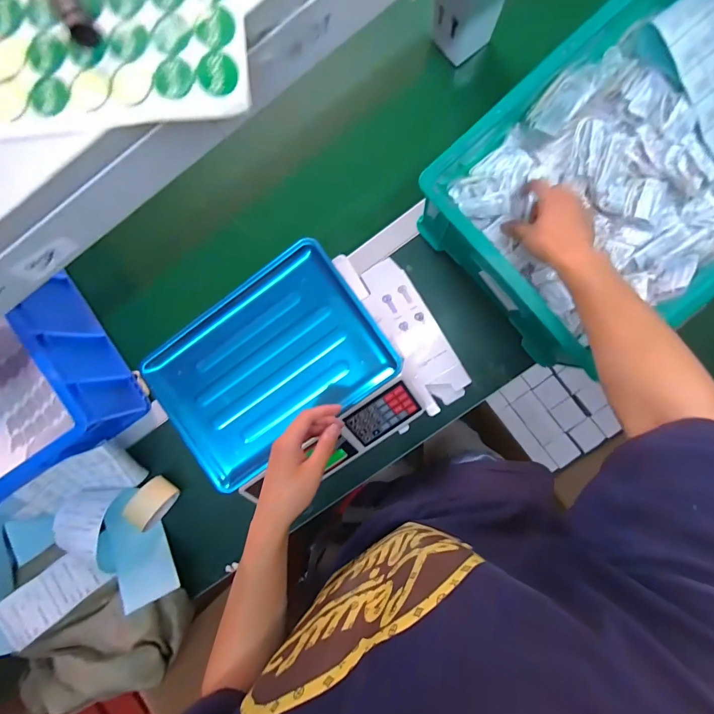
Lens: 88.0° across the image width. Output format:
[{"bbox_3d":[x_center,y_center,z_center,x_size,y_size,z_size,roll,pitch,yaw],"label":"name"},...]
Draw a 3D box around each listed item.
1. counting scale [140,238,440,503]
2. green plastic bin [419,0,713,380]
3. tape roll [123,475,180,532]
[{"bbox_3d":[-0.101,0.041,0.593,0.346,0.103,0.312,-31,88,6],"label":"counting scale"},{"bbox_3d":[0.379,-0.257,0.514,0.481,0.158,0.339,-41,88,5],"label":"green plastic bin"},{"bbox_3d":[-0.358,0.254,0.640,0.050,0.090,0.100,27,94,4],"label":"tape roll"}]

